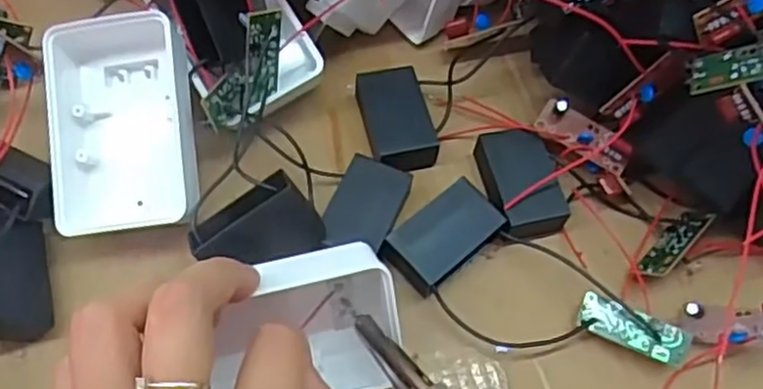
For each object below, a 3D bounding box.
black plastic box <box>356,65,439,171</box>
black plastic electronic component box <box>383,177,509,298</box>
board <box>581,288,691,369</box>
[{"bbox_3d":[0.008,-0.036,0.340,0.029,0.017,0.053,-9,64,-8],"label":"black plastic box"},{"bbox_3d":[0.028,0.020,0.312,0.050,0.017,0.030,-39,72,-20],"label":"black plastic electronic component box"},{"bbox_3d":[0.105,0.056,0.296,0.044,0.004,0.016,23,80,17],"label":"board"}]

